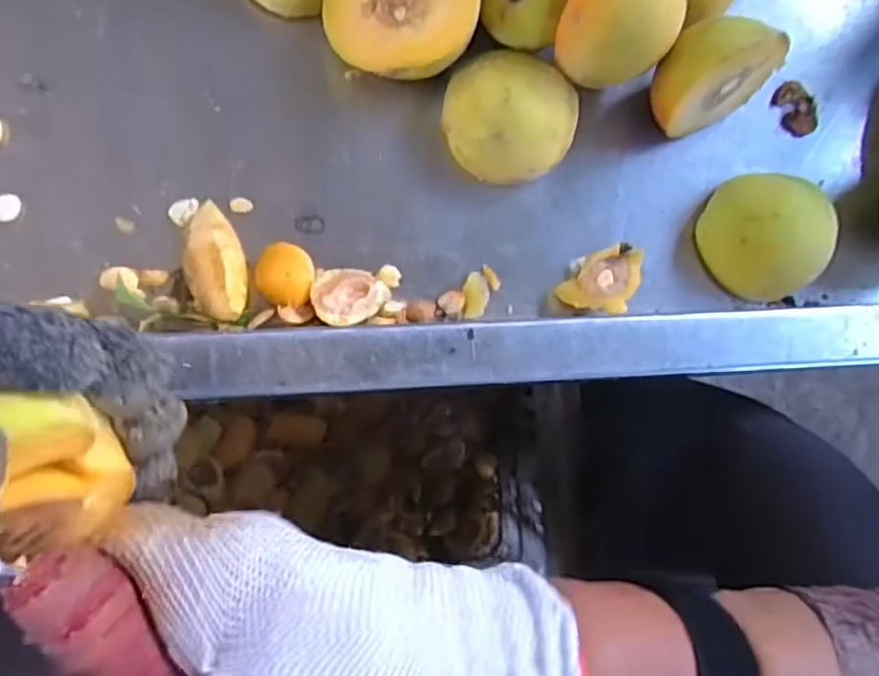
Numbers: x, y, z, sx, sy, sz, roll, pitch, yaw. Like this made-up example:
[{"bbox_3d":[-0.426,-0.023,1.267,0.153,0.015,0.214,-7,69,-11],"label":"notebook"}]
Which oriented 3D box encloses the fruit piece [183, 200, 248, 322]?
[{"bbox_3d":[-0.103,-0.034,0.306,0.027,0.021,0.053,-6,88,-8],"label":"fruit piece"}]

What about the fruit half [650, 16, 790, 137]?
[{"bbox_3d":[0.127,-0.124,0.313,0.053,0.071,0.039,-32,92,-8],"label":"fruit half"}]

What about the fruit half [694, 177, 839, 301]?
[{"bbox_3d":[0.158,-0.046,0.326,0.057,0.045,0.046,33,83,-5],"label":"fruit half"}]

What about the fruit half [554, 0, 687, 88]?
[{"bbox_3d":[0.078,-0.138,0.292,0.054,0.061,0.022,21,44,-29],"label":"fruit half"}]

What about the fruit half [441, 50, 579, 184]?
[{"bbox_3d":[0.032,-0.104,0.319,0.061,0.037,0.052,29,84,-6],"label":"fruit half"}]

